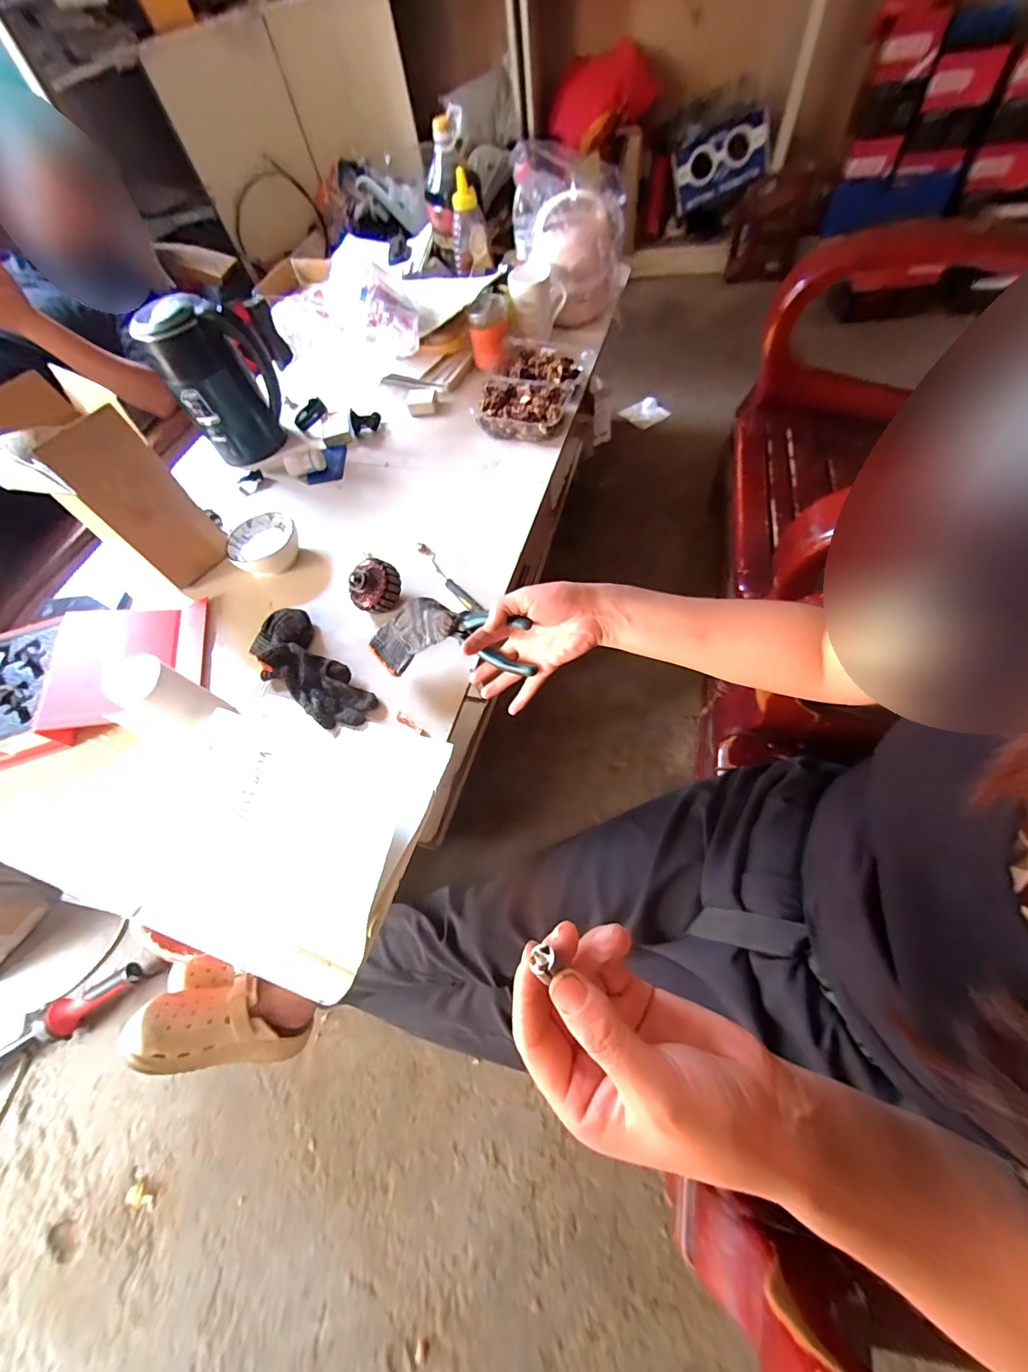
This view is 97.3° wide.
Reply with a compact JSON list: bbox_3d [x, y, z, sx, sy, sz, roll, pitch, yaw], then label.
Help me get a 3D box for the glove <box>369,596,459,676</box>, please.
[{"bbox_3d":[-0.117,-0.070,0.557,0.159,0.036,0.078,-18,52,39],"label":"glove"}]

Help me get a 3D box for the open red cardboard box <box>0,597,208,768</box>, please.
[{"bbox_3d":[-0.626,-0.015,0.661,0.324,0.063,0.205,-19,62,-3],"label":"open red cardboard box"}]

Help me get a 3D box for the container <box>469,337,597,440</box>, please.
[{"bbox_3d":[0.038,-0.569,0.878,0.168,0.069,0.264,16,66,14],"label":"container"}]

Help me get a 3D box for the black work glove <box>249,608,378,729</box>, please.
[{"bbox_3d":[-0.292,-0.022,0.633,0.096,0.039,0.227,-41,66,-14],"label":"black work glove"}]

